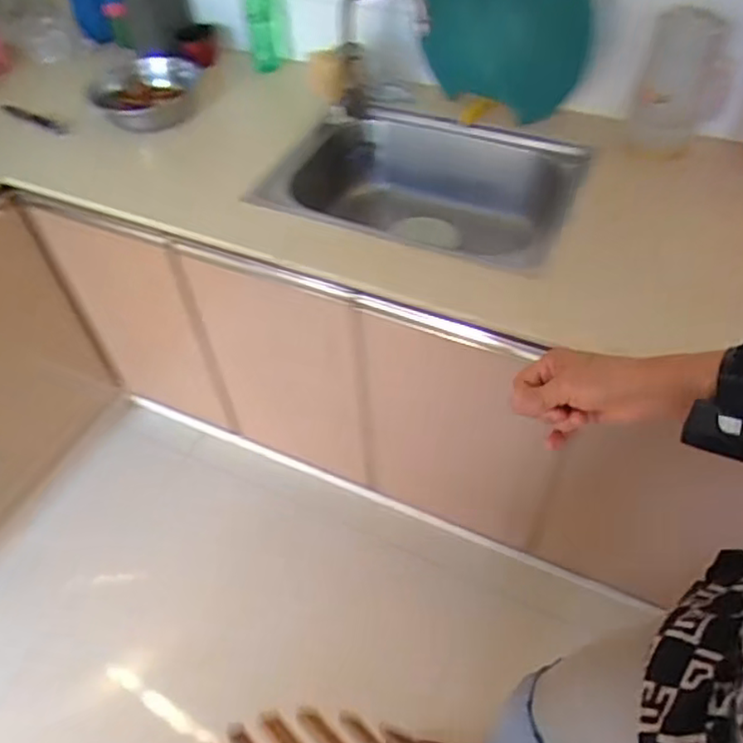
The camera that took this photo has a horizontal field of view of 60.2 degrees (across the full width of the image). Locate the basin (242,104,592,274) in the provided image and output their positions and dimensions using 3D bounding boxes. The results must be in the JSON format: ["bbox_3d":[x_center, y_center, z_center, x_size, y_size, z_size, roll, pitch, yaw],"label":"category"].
[{"bbox_3d":[0.107,-0.306,1.307,0.534,0.232,0.410,19,53,17],"label":"basin"}]

